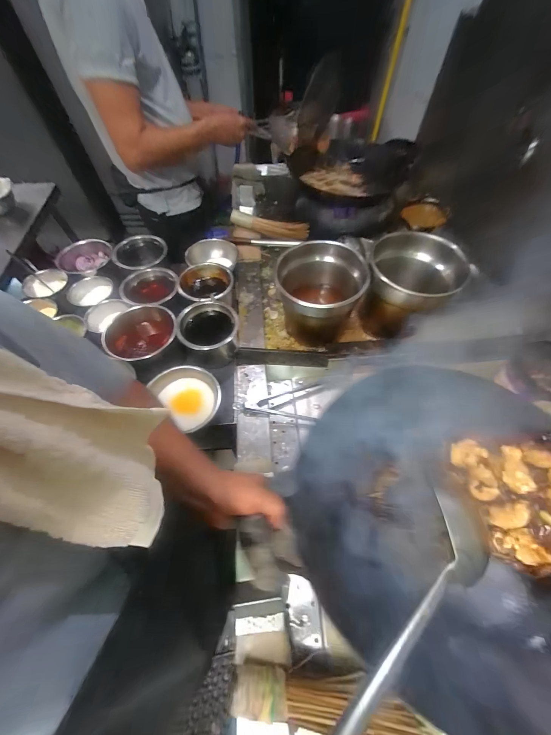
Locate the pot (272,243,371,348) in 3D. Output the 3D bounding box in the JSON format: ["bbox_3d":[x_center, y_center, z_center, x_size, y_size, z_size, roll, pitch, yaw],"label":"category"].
[{"bbox_3d":[0.111,-0.201,0.743,0.205,0.191,0.192,8,59,6],"label":"pot"}]

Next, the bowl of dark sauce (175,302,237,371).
[{"bbox_3d":[-0.178,-0.085,0.721,0.139,0.112,0.150,0,59,1],"label":"bowl of dark sauce"}]

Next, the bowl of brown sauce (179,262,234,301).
[{"bbox_3d":[-0.202,-0.232,0.790,0.150,0.067,0.161,0,59,1],"label":"bowl of brown sauce"}]

